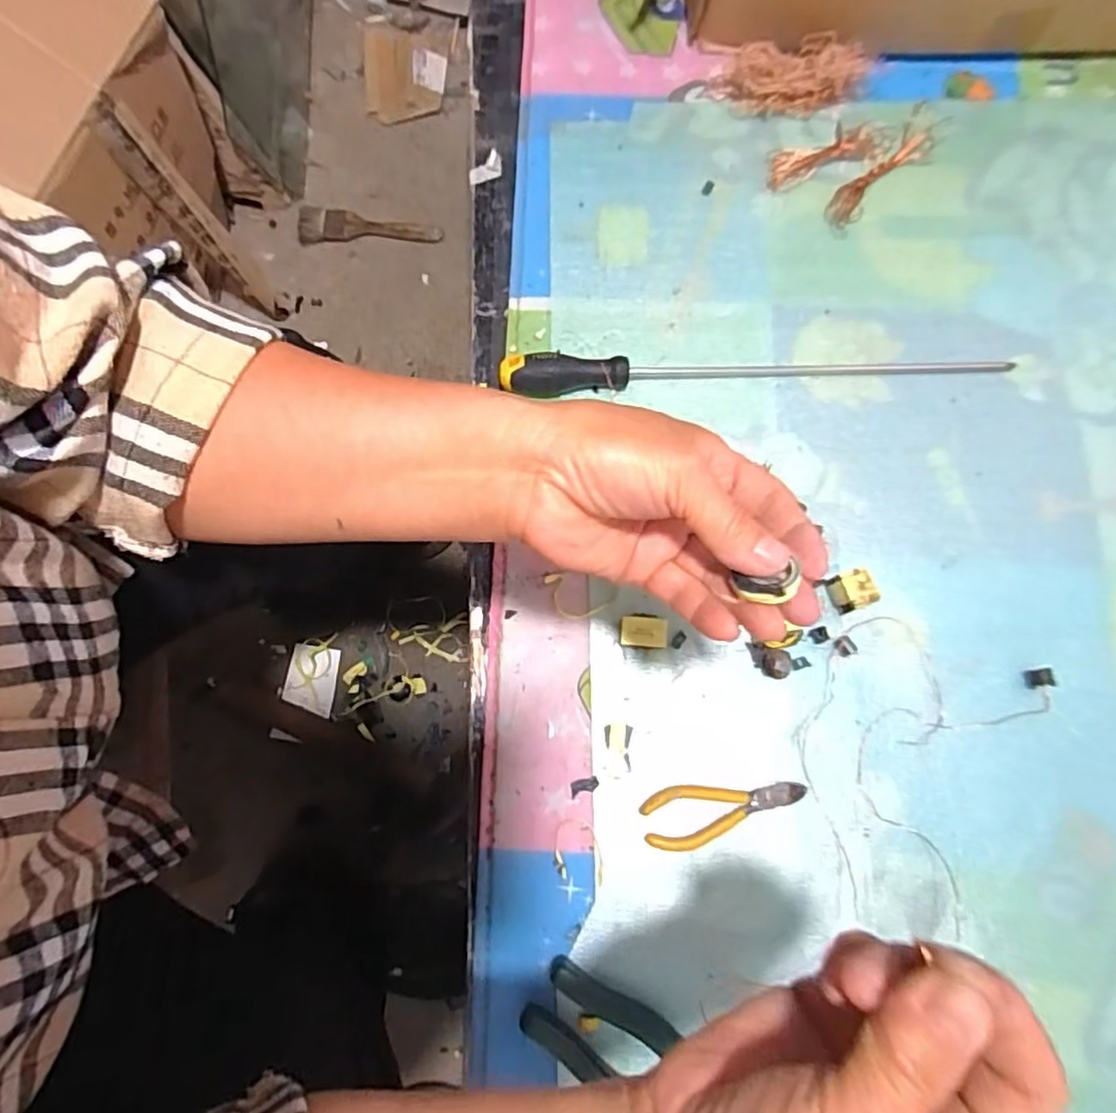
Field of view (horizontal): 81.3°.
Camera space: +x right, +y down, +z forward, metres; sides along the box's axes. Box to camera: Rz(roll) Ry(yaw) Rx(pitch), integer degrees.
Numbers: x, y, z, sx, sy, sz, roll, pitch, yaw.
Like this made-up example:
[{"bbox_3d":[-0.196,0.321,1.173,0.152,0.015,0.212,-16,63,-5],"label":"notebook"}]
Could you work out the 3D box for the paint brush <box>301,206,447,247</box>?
[{"bbox_3d":[-0.255,-0.451,0.883,0.191,0.020,0.048,-1,78,-1],"label":"paint brush"}]

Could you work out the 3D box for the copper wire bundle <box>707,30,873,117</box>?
[{"bbox_3d":[0.204,-0.413,0.555,0.132,0.036,0.050,-5,76,0],"label":"copper wire bundle"}]

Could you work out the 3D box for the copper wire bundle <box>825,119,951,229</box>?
[{"bbox_3d":[0.274,-0.320,0.543,0.133,0.013,0.029,-43,79,-9],"label":"copper wire bundle"}]

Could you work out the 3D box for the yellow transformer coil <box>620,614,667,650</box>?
[{"bbox_3d":[0.059,0.052,0.449,0.031,0.011,0.024,3,76,2],"label":"yellow transformer coil"}]

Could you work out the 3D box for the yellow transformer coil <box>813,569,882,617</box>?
[{"bbox_3d":[0.201,0.025,0.448,0.023,0.028,0.026,-20,76,-4],"label":"yellow transformer coil"}]

